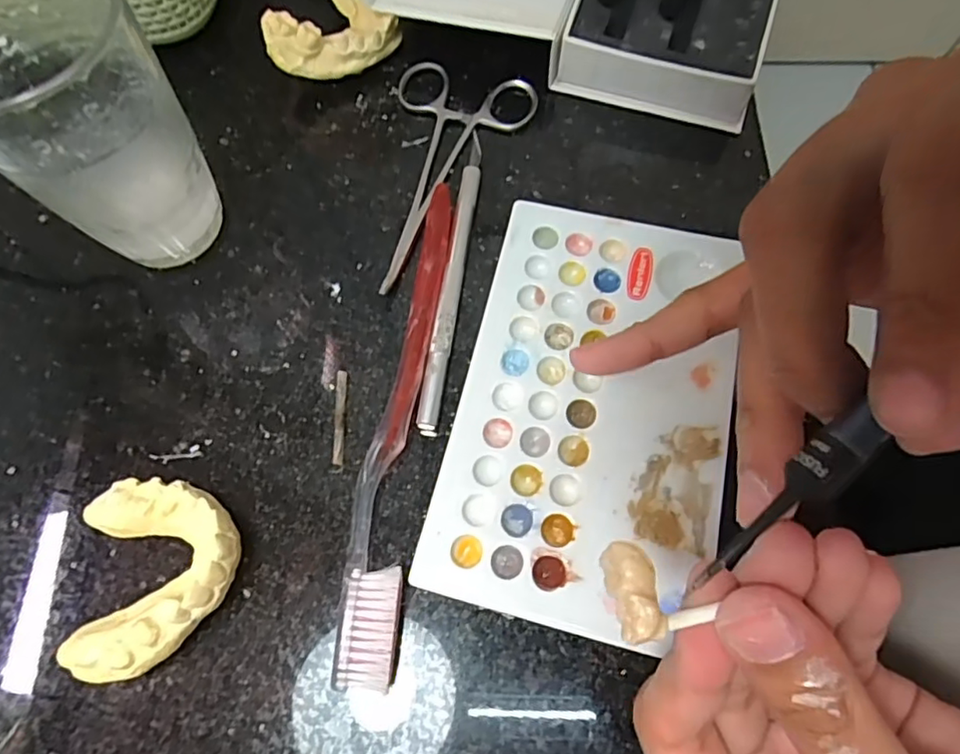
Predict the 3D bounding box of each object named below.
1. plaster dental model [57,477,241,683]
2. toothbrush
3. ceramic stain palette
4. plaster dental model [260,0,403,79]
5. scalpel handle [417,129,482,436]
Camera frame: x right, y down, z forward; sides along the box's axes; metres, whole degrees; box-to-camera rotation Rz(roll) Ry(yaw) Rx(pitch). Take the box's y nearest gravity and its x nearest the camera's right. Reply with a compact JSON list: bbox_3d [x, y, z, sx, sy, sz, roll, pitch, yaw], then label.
[{"bbox_3d":[-0.104,0.063,0.193,0.050,0.019,0.060,-8,69,-1],"label":"plaster dental model"},{"bbox_3d":[-0.029,0.009,0.215,0.020,0.012,0.186,4,69,4],"label":"toothbrush"},{"bbox_3d":[0.040,0.009,0.213,0.091,0.012,0.151,12,70,6],"label":"ceramic stain palette"},{"bbox_3d":[-0.064,-0.164,0.273,0.048,0.032,0.067,17,70,8],"label":"plaster dental model"},{"bbox_3d":[-0.010,-0.044,0.237,0.008,0.007,0.136,7,69,5],"label":"scalpel handle"}]

